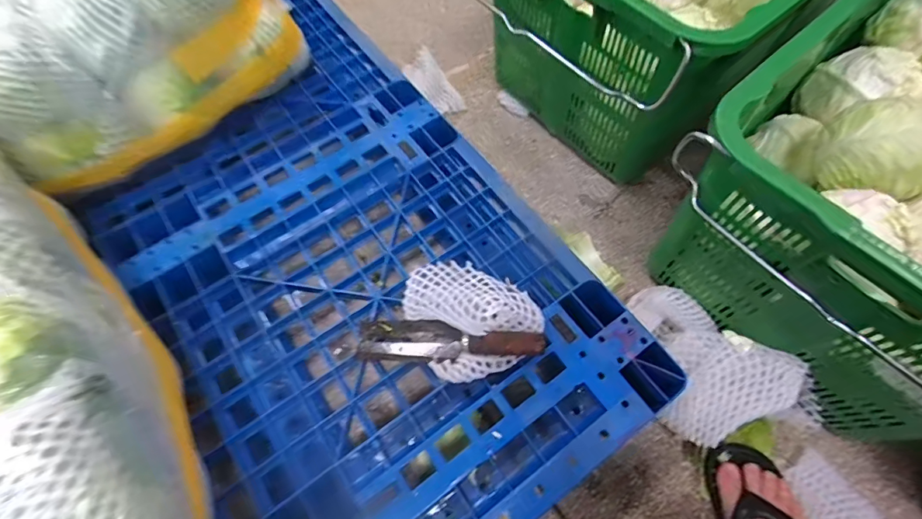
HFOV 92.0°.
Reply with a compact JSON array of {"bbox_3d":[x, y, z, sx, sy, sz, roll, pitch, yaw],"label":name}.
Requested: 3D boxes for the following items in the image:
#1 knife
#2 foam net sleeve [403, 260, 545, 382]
[{"bbox_3d":[-0.020,0.109,0.587,0.247,0.033,0.052,-1,63,17],"label":"knife"},{"bbox_3d":[0.007,0.063,0.578,0.148,0.096,0.169,-34,67,-15],"label":"foam net sleeve"}]

